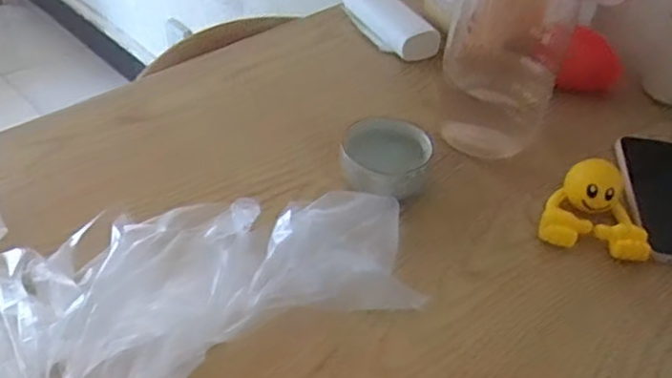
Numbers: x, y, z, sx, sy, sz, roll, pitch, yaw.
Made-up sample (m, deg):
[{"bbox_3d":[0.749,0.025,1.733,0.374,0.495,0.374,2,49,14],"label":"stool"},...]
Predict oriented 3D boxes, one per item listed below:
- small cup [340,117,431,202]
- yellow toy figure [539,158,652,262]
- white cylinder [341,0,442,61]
[{"bbox_3d":[0.044,-0.024,0.563,0.077,0.044,0.084,4,42,-3],"label":"small cup"},{"bbox_3d":[0.232,0.016,0.547,0.085,0.049,0.077,16,43,10],"label":"yellow toy figure"},{"bbox_3d":[0.066,-0.216,0.792,0.063,0.045,0.188,-16,47,-23],"label":"white cylinder"}]

